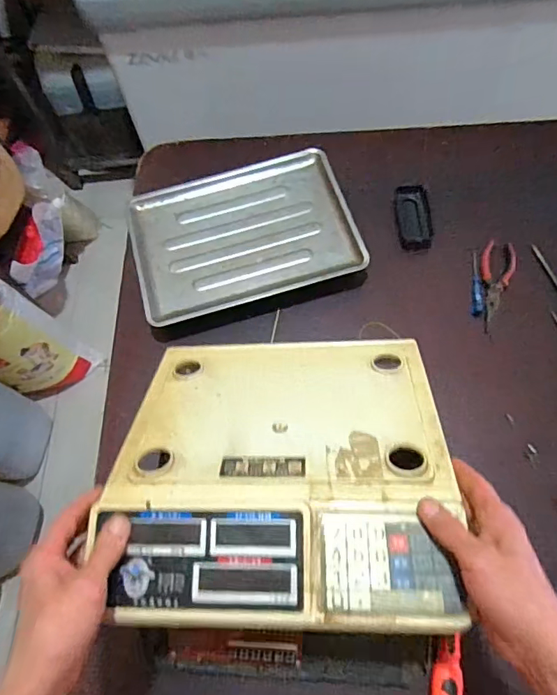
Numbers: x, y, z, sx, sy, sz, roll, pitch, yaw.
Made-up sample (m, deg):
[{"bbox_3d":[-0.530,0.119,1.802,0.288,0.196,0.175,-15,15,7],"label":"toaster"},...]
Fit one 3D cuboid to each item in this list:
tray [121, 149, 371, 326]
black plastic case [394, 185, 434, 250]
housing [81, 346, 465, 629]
[{"bbox_3d":[-0.058,-0.180,0.776,0.334,0.041,0.255,-15,67,-3],"label":"tray"},{"bbox_3d":[0.219,-0.212,0.789,0.055,0.019,0.114,-4,67,2],"label":"black plastic case"},{"bbox_3d":[0.005,0.118,0.519,0.321,0.090,0.328,-2,36,5],"label":"housing"}]

